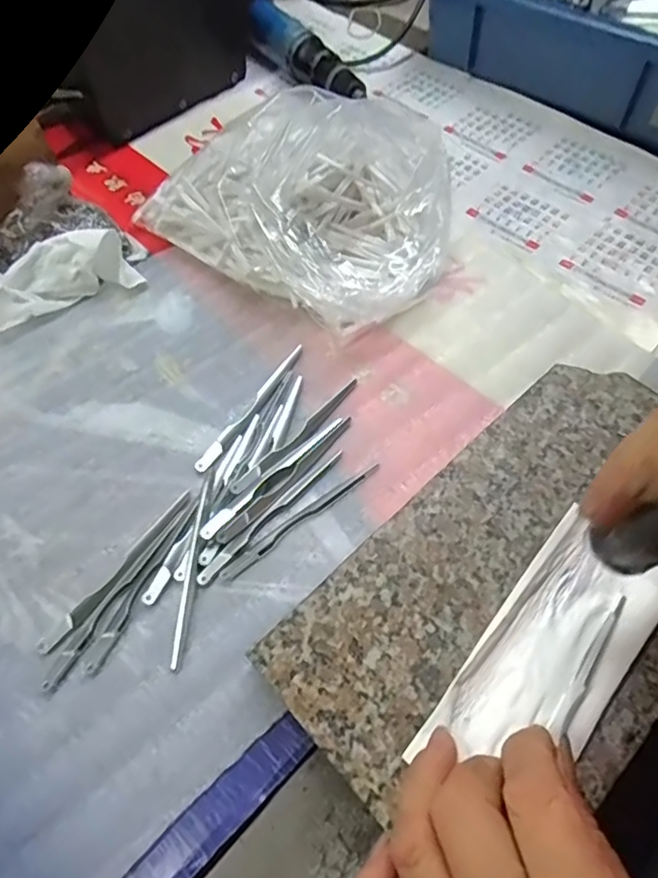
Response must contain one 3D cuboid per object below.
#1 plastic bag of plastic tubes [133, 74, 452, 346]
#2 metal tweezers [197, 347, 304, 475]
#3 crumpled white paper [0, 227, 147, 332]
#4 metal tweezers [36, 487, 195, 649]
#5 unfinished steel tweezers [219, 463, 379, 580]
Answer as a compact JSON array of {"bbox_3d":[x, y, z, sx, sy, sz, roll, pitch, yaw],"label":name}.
[{"bbox_3d":[-0.019,-0.161,0.373,0.211,0.077,0.132,28,65,16],"label":"plastic bag of plastic tubes"},{"bbox_3d":[-0.045,-0.020,0.339,0.010,0.004,0.102,29,65,17],"label":"metal tweezers"},{"bbox_3d":[-0.180,-0.108,0.373,0.098,0.040,0.046,-32,64,-16],"label":"crumpled white paper"},{"bbox_3d":[-0.108,0.066,0.293,0.010,0.004,0.103,32,66,18],"label":"metal tweezers"},{"bbox_3d":[-0.014,0.042,0.301,0.101,0.005,0.007,-34,65,-17],"label":"unfinished steel tweezers"}]

